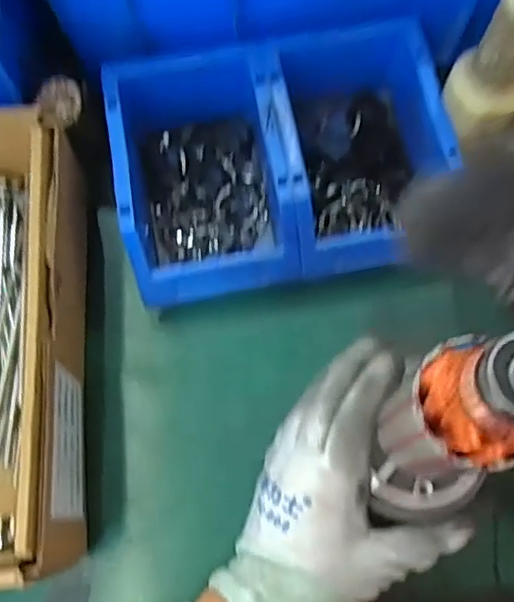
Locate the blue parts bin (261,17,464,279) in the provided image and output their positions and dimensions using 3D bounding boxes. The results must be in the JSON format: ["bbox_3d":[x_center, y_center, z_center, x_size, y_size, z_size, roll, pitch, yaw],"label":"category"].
[{"bbox_3d":[0.070,-0.103,0.424,0.113,0.073,0.155,-10,74,-1],"label":"blue parts bin"}]

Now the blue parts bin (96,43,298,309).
[{"bbox_3d":[-0.036,-0.084,0.420,0.105,0.072,0.159,-9,74,-1],"label":"blue parts bin"}]

